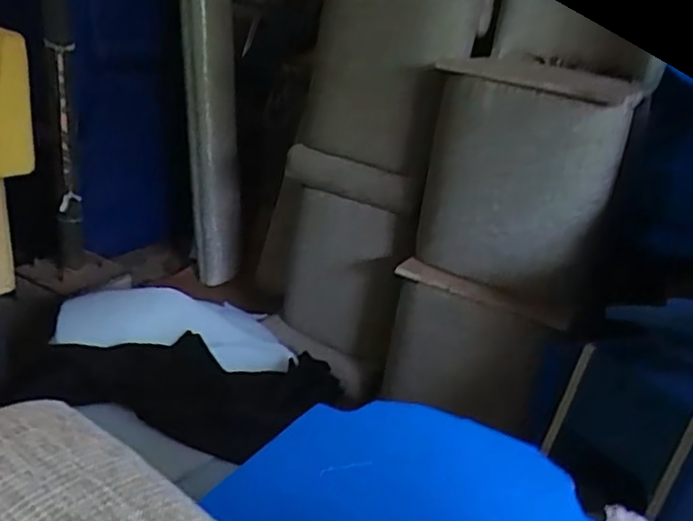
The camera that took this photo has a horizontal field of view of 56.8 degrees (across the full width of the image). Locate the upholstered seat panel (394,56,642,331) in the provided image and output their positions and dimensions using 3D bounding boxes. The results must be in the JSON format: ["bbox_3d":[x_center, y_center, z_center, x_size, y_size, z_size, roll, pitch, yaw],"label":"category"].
[{"bbox_3d":[0.405,-0.172,1.589,0.471,0.574,0.257,16,24,19],"label":"upholstered seat panel"}]

